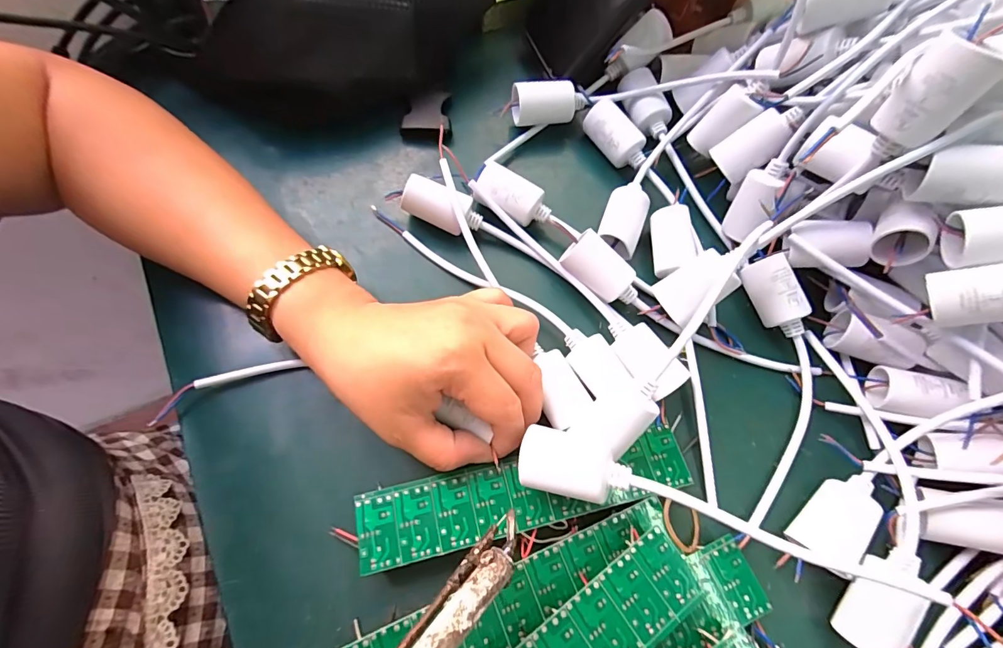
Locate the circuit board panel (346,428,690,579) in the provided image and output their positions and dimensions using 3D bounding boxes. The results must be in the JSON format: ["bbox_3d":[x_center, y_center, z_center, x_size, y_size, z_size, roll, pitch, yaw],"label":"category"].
[{"bbox_3d":[0.013,0.092,0.239,0.182,0.004,0.038,-12,63,-8],"label":"circuit board panel"}]

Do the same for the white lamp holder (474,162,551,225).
[{"bbox_3d":[0.005,-0.085,0.298,0.054,0.020,0.028,34,72,8],"label":"white lamp holder"}]

